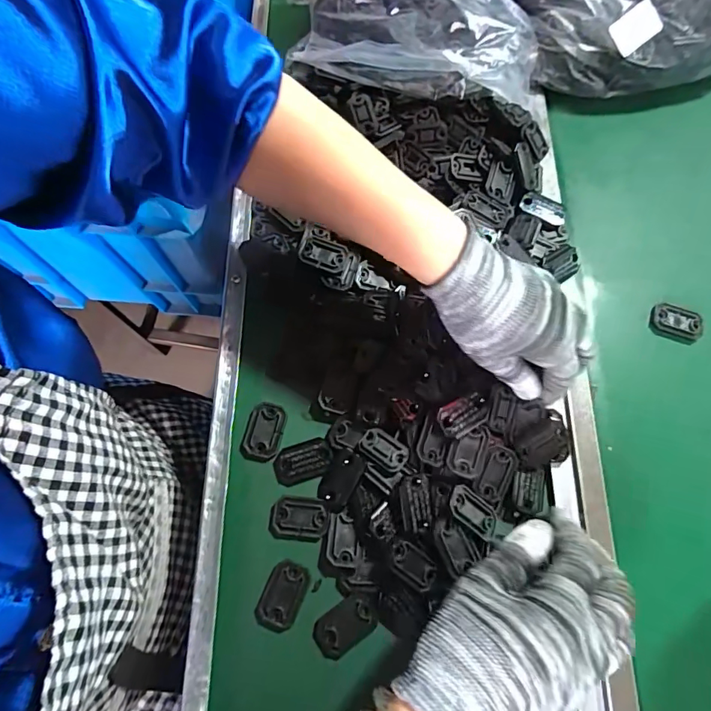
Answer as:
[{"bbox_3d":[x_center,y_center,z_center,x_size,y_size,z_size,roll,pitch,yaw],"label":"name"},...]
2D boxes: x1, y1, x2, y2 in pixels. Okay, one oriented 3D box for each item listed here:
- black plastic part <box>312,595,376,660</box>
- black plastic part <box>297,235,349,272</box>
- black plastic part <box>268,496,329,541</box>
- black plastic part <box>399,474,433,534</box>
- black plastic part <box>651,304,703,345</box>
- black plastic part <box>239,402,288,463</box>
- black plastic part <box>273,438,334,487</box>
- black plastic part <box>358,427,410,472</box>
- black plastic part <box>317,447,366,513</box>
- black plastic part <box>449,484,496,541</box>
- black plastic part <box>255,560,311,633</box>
[{"bbox_3d":[-0.007,0.189,0.321,0.045,0.004,0.028,-35,75,-10],"label":"black plastic part"},{"bbox_3d":[-0.027,-0.088,0.396,0.041,0.004,0.028,21,74,7],"label":"black plastic part"},{"bbox_3d":[-0.042,0.122,0.342,0.043,0.004,0.030,6,72,2],"label":"black plastic part"},{"bbox_3d":[0.044,0.106,0.328,0.024,0.004,0.038,1,80,-24],"label":"black plastic part"},{"bbox_3d":[0.277,-0.028,0.397,0.040,0.007,0.028,16,73,5],"label":"black plastic part"},{"bbox_3d":[-0.072,0.061,0.362,0.029,0.004,0.045,13,73,4],"label":"black plastic part"},{"bbox_3d":[-0.040,0.082,0.353,0.044,0.004,0.027,-22,73,-6],"label":"black plastic part"},{"bbox_3d":[0.022,0.071,0.346,0.037,0.013,0.024,34,76,11],"label":"black plastic part"},{"bbox_3d":[-0.012,0.094,0.345,0.027,0.007,0.045,17,83,25],"label":"black plastic part"},{"bbox_3d":[0.085,0.113,0.334,0.039,0.004,0.025,40,49,-5],"label":"black plastic part"},{"bbox_3d":[-0.051,0.171,0.326,0.028,0.004,0.045,21,74,7],"label":"black plastic part"}]

